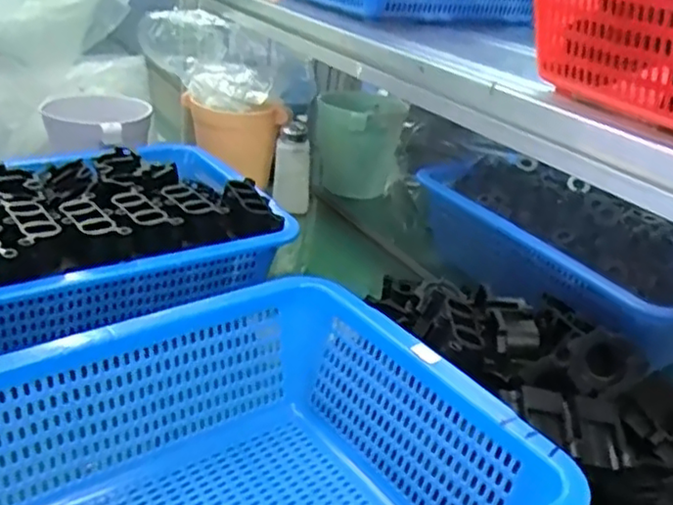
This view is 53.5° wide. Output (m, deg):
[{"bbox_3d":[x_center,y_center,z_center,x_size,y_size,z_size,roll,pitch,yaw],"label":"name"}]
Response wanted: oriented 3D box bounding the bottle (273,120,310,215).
[{"bbox_3d":[-0.064,-0.121,0.977,0.054,0.123,0.050,3,27,-5],"label":"bottle"}]

